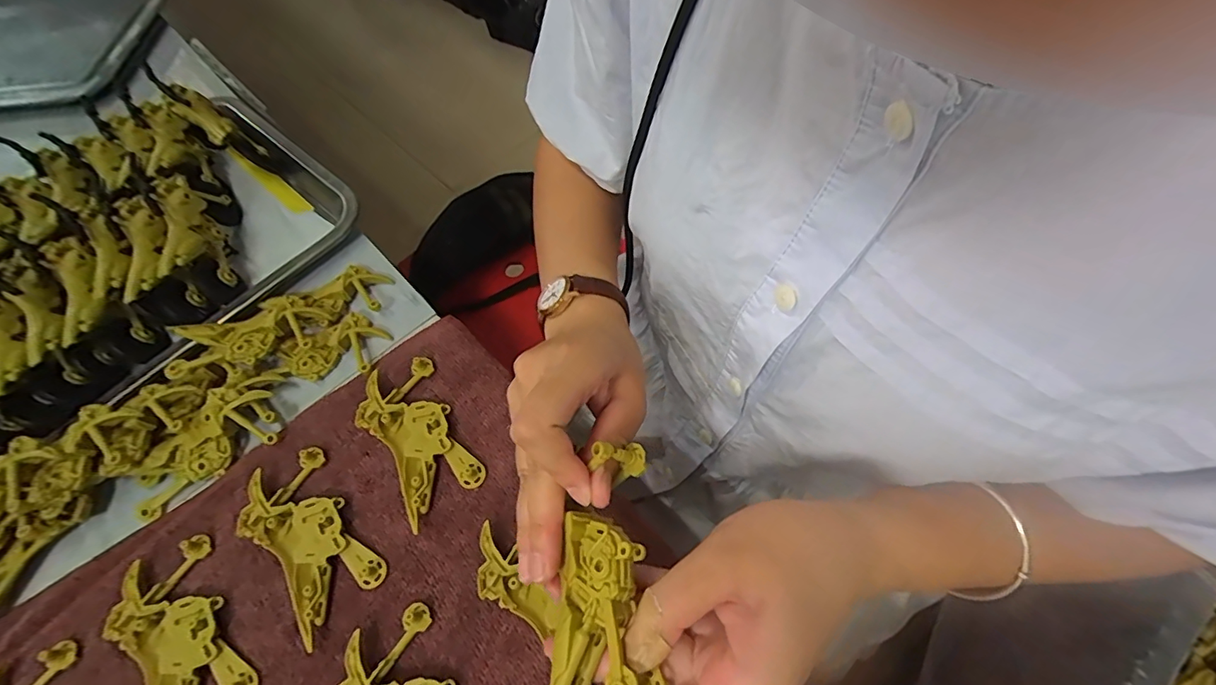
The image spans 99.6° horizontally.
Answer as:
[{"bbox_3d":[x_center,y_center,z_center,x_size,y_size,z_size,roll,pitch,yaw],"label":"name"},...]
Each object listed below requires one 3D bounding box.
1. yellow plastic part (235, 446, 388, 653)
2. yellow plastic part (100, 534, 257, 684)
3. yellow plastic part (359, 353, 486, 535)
[{"bbox_3d":[-0.171,0.110,0.292,0.050,0.011,0.097,-36,65,-17],"label":"yellow plastic part"},{"bbox_3d":[-0.225,0.155,0.269,0.050,0.011,0.096,-34,64,-16],"label":"yellow plastic part"},{"bbox_3d":[-0.118,0.058,0.318,0.050,0.011,0.098,-30,63,-13],"label":"yellow plastic part"}]

